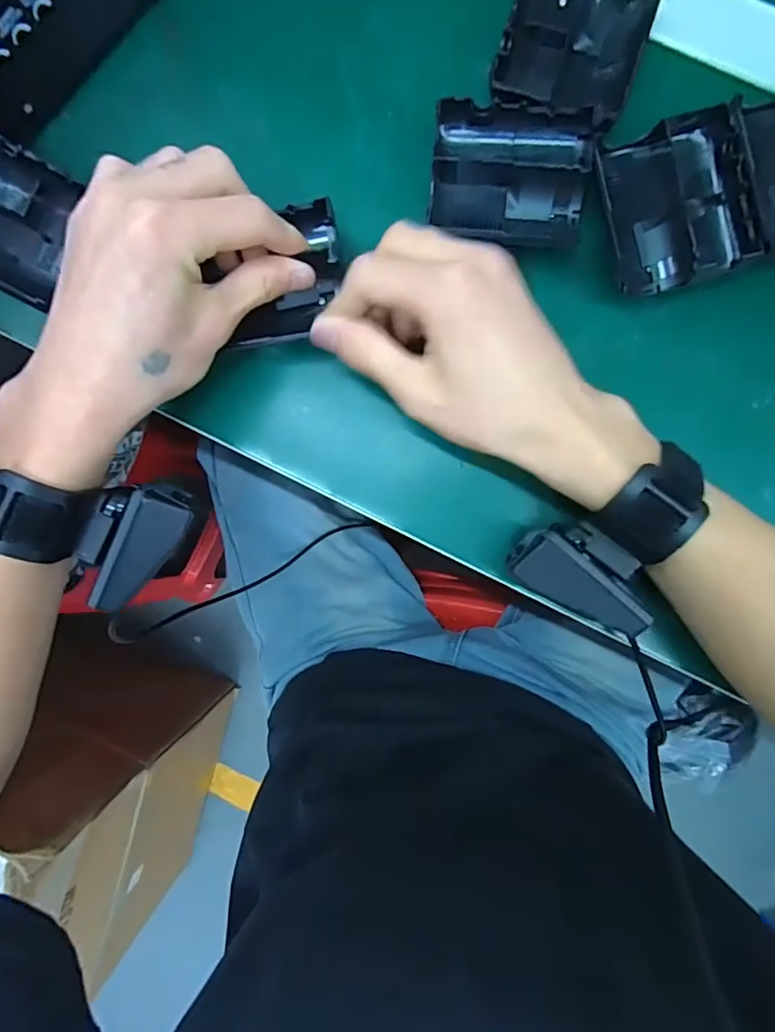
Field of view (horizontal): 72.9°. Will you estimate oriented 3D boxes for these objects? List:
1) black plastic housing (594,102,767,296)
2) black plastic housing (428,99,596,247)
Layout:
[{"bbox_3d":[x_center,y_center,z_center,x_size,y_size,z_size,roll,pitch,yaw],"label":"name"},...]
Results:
[{"bbox_3d":[0.145,-0.156,0.265,0.065,0.023,0.077,-19,90,4],"label":"black plastic housing"},{"bbox_3d":[0.063,-0.175,0.274,0.077,0.030,0.060,4,91,3],"label":"black plastic housing"}]

